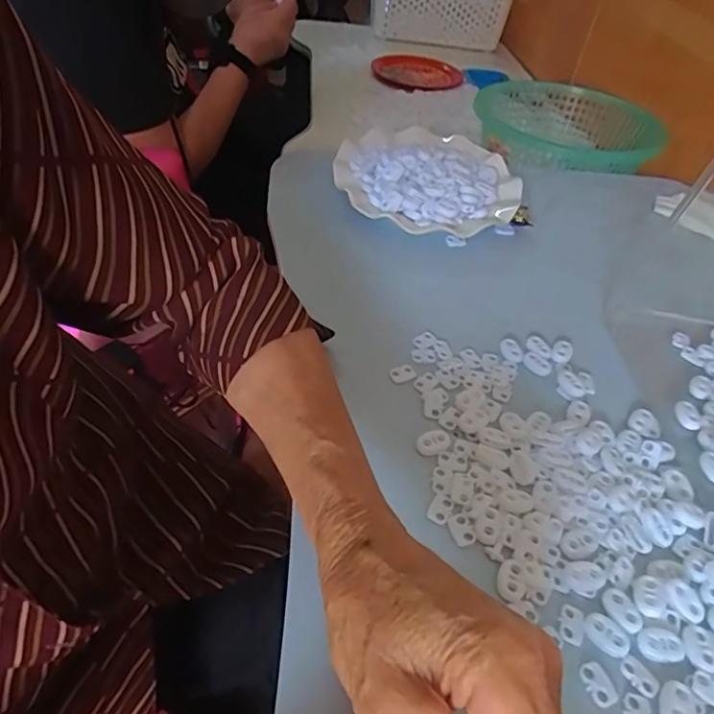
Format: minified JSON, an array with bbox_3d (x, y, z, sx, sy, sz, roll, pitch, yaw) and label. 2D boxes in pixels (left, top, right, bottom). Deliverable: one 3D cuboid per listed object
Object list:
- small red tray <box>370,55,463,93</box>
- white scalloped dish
[{"bbox_3d":[0.116,-0.534,1.029,0.159,0.022,0.172,-14,48,-20],"label":"small red tray"},{"bbox_3d":[0.070,-0.180,0.540,0.181,0.027,0.161,2,45,-5],"label":"white scalloped dish"}]

